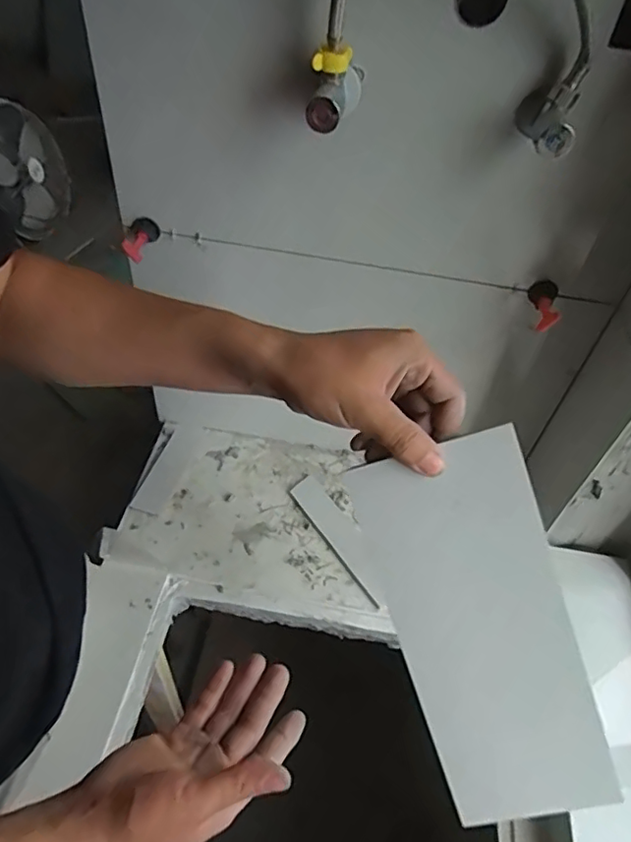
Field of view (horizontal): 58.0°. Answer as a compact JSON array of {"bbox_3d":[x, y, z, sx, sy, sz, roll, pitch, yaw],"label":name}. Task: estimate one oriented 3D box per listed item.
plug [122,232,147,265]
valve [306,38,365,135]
[{"bbox_3d":[-0.209,-0.201,0.657,0.020,0.020,0.036,9,48,2],"label":"plug"},{"bbox_3d":[0.018,-0.294,0.499,0.044,0.057,0.084,7,48,1],"label":"valve"}]

